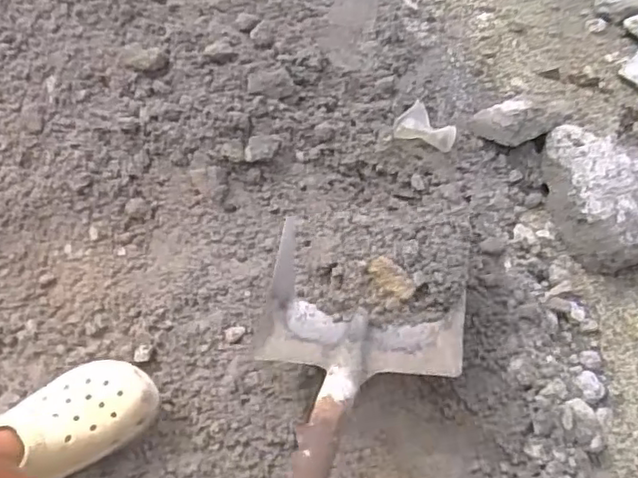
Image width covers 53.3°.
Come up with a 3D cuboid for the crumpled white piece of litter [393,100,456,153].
[{"bbox_3d":[0.159,-0.162,0.948,0.092,0.055,0.043,13,58,6],"label":"crumpled white piece of litter"}]

